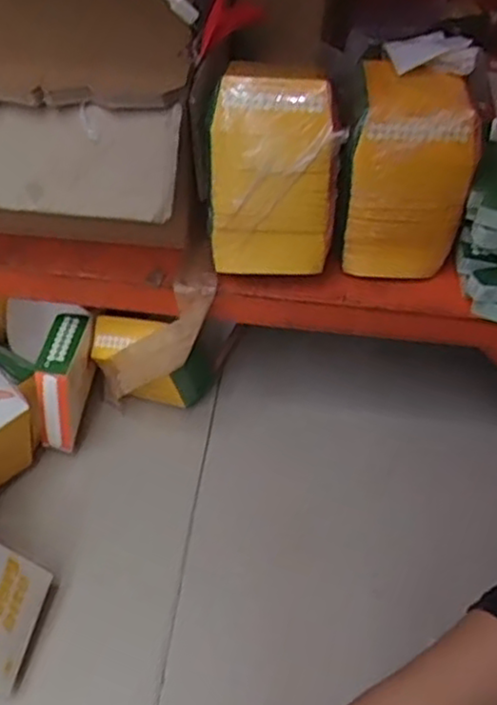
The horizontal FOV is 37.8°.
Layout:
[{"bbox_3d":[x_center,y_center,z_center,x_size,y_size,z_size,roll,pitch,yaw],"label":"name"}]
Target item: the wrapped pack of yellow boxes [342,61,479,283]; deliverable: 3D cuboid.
[{"bbox_3d":[0.145,-0.169,0.694,0.117,0.177,0.087,6,47,2],"label":"wrapped pack of yellow boxes"}]

